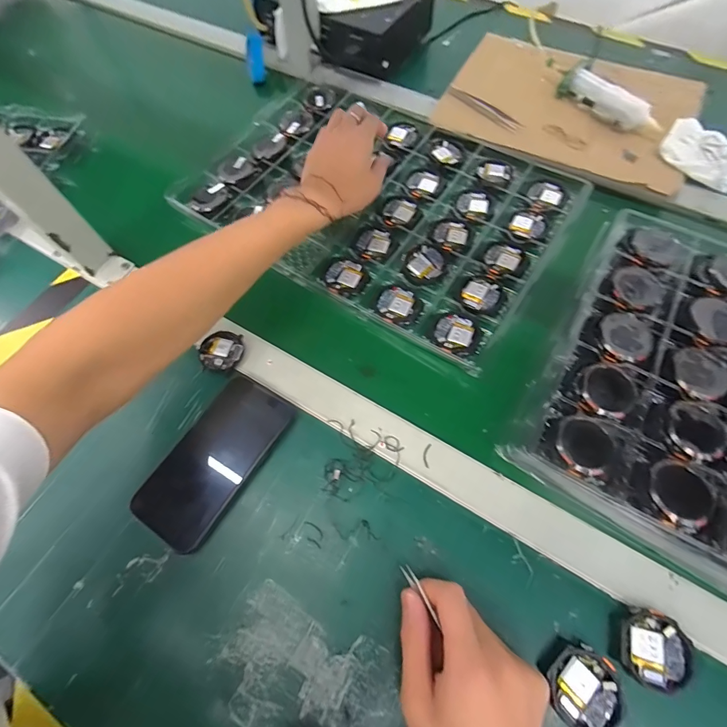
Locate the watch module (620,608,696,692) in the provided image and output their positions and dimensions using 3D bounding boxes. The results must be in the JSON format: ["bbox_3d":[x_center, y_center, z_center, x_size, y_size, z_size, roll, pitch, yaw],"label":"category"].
[{"bbox_3d":[0.211,0.206,0.272,0.046,0.010,0.047,11,66,6],"label":"watch module"}]

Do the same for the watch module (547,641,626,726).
[{"bbox_3d":[0.157,0.231,0.265,0.048,0.009,0.050,-38,70,-14],"label":"watch module"}]

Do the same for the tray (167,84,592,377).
[{"bbox_3d":[0.018,-0.207,0.469,0.423,0.024,0.295,32,70,15],"label":"tray"}]

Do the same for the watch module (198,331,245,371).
[{"bbox_3d":[-0.142,-0.013,0.382,0.040,0.004,0.043,25,69,12],"label":"watch module"}]

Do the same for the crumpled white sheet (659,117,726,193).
[{"bbox_3d":[0.423,-0.261,0.470,0.094,0.015,0.091,36,71,16],"label":"crumpled white sheet"}]

